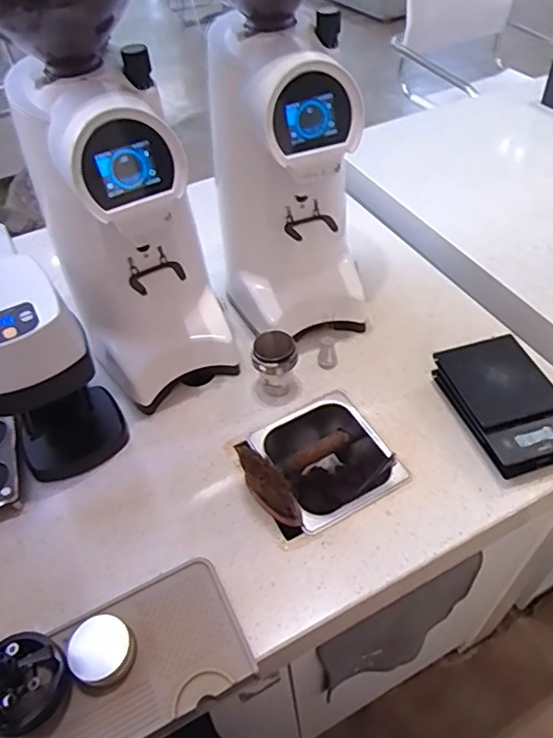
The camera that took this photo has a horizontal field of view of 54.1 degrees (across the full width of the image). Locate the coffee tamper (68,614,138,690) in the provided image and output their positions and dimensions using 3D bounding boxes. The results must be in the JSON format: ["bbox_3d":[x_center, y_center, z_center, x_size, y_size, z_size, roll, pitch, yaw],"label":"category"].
[{"bbox_3d":[-0.185,0.297,0.572,0.066,0.038,0.061,-2,48,3],"label":"coffee tamper"}]

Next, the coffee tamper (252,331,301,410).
[{"bbox_3d":[-0.002,0.001,0.783,0.067,0.096,0.060,-6,48,0],"label":"coffee tamper"}]

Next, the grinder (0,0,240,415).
[{"bbox_3d":[-0.216,-0.237,0.719,0.198,0.556,0.290,-22,50,-14],"label":"grinder"}]

